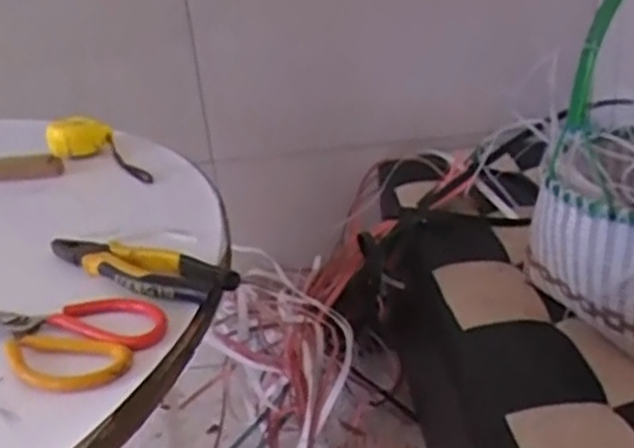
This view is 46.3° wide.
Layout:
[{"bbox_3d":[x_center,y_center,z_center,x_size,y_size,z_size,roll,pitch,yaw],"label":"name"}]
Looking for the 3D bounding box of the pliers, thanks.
[{"bbox_3d":[-0.156,0.038,0.642,0.198,0.025,0.057,13,31,35],"label":"pliers"}]

